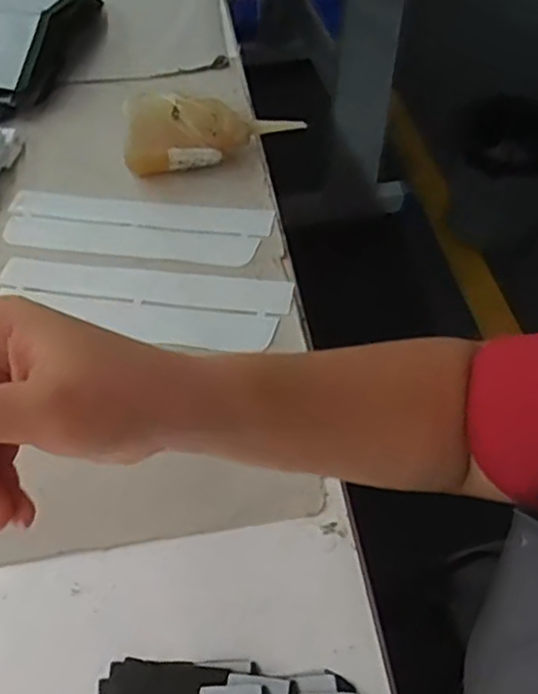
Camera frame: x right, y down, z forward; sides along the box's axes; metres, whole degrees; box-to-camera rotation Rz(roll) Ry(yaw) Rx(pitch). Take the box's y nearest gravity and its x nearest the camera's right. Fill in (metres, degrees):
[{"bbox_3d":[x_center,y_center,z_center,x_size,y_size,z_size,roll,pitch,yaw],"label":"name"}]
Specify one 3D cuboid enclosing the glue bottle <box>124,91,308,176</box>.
[{"bbox_3d":[-0.050,-0.190,0.612,0.158,0.067,0.048,-4,52,-3],"label":"glue bottle"}]

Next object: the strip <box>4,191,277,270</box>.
[{"bbox_3d":[-0.114,-0.103,0.577,0.224,0.006,0.074,8,52,8],"label":"strip"}]

